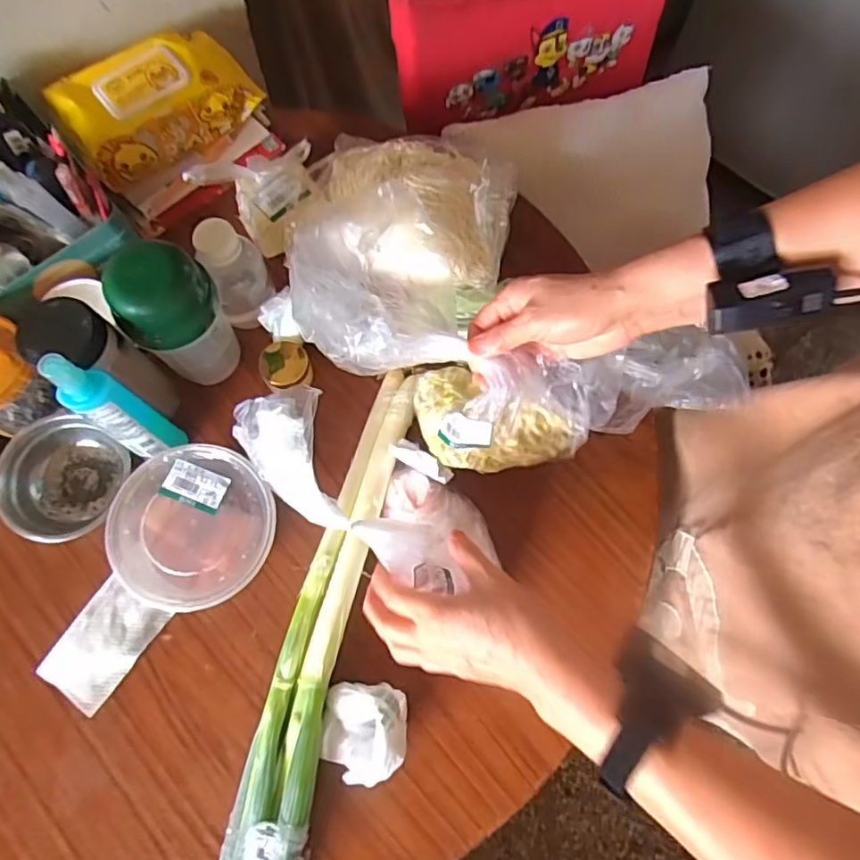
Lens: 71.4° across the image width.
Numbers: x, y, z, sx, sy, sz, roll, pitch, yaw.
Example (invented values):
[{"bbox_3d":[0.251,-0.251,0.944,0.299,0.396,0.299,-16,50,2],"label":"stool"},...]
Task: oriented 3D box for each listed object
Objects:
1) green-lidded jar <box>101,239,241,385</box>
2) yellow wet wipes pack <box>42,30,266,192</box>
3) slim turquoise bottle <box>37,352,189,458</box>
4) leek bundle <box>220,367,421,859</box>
[{"bbox_3d":[-0.233,-0.102,0.560,0.083,0.152,0.073,-33,77,-11],"label":"green-lidded jar"},{"bbox_3d":[-0.315,-0.380,0.694,0.115,0.075,0.215,42,76,10],"label":"yellow wet wipes pack"},{"bbox_3d":[-0.270,-0.015,0.522,0.036,0.184,0.040,35,75,8],"label":"slim turquoise bottle"},{"bbox_3d":[-0.096,0.175,0.549,0.063,0.039,0.503,14,73,2],"label":"leek bundle"}]

